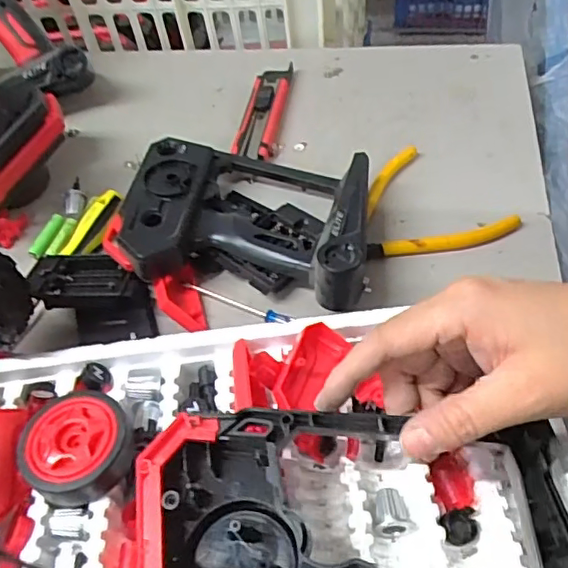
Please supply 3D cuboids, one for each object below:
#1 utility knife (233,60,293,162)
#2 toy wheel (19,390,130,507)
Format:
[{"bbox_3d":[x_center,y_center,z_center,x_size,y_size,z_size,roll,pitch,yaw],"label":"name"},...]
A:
[{"bbox_3d":[-0.016,-0.172,0.544,0.036,0.019,0.152,3,51,10],"label":"utility knife"},{"bbox_3d":[-0.111,0.088,0.308,0.050,0.025,0.056,17,54,20],"label":"toy wheel"}]

